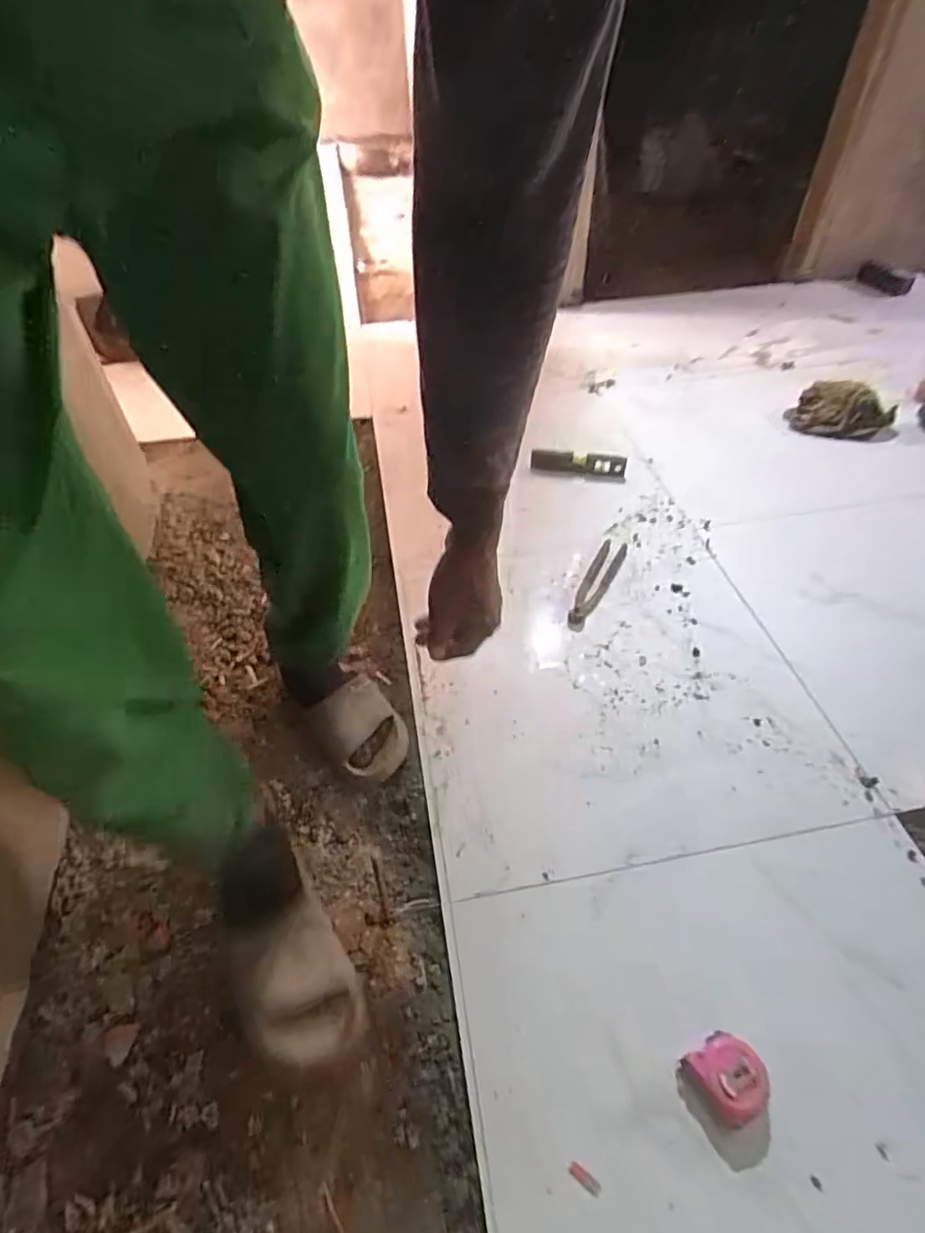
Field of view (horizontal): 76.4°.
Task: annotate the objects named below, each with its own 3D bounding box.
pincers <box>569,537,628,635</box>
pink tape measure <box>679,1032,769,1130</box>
[{"bbox_3d":[0.246,-0.063,1.070,0.049,0.015,0.235,18,53,18],"label":"pincers"},{"bbox_3d":[0.267,0.461,0.590,0.066,0.024,0.065,-26,53,-18],"label":"pink tape measure"}]

